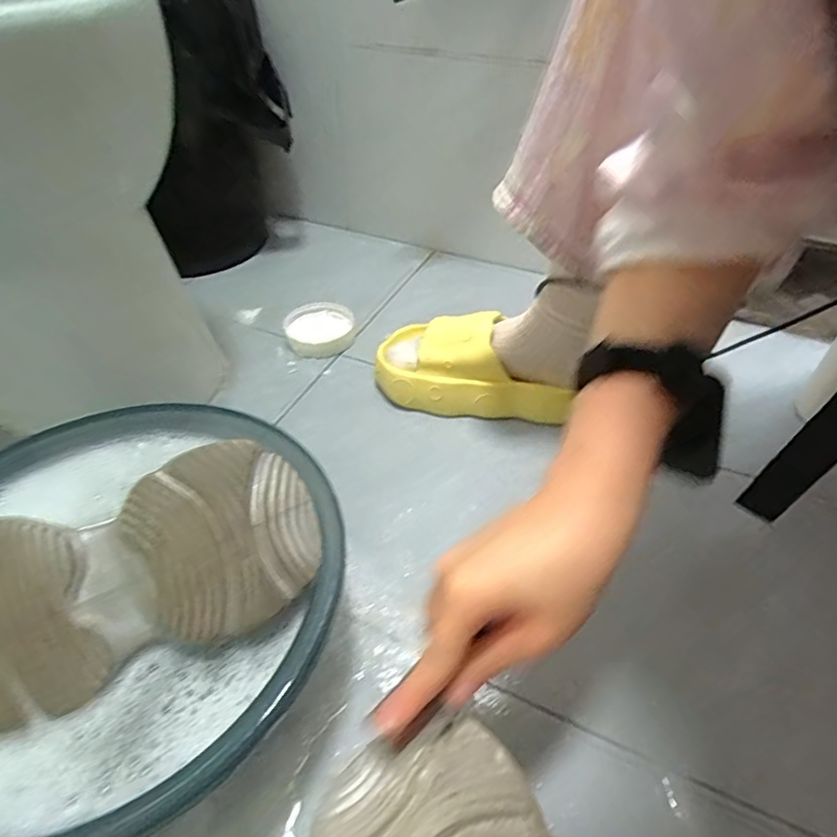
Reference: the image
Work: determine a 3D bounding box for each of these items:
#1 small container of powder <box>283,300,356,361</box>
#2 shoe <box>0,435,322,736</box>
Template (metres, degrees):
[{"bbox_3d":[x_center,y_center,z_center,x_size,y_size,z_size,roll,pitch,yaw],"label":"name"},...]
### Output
[{"bbox_3d":[-0.127,-0.119,0.713,0.088,0.024,0.097,-8,45,-8],"label":"small container of powder"},{"bbox_3d":[-0.194,0.104,0.351,0.255,0.068,0.122,-15,81,-12],"label":"shoe"}]

